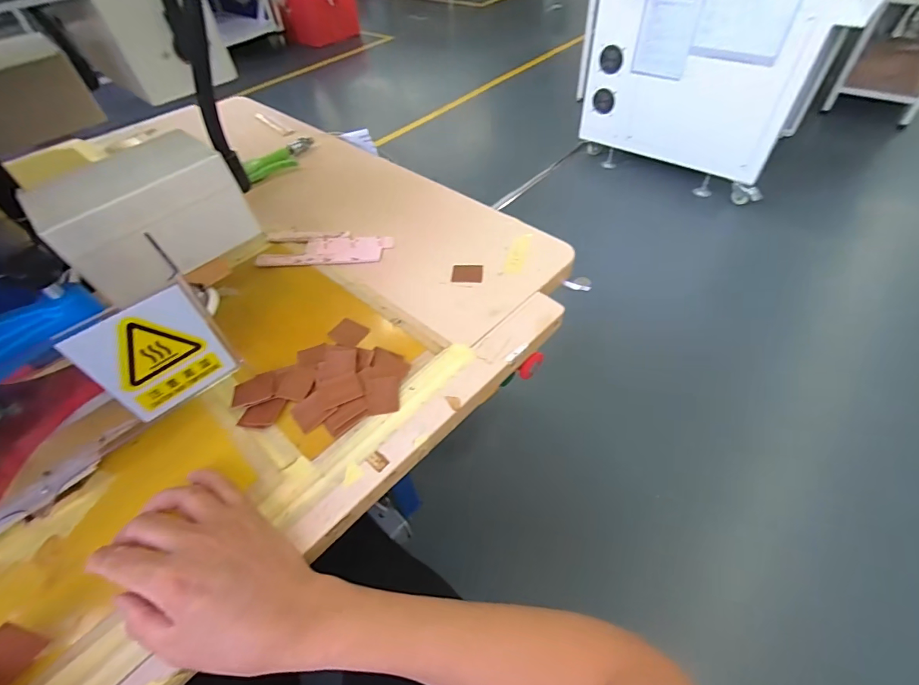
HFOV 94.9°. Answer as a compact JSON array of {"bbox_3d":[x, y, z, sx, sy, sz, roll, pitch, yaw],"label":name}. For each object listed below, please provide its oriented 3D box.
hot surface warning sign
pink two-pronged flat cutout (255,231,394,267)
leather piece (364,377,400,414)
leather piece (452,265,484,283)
[{"bbox_3d":[-0.228,0.012,0.323,0.078,0.098,0.010,-37,57,-26],"label":"hot surface warning sign"},{"bbox_3d":[-0.181,-0.134,0.582,0.171,0.008,0.086,-3,45,-3],"label":"pink two-pronged flat cutout"},{"bbox_3d":[-0.077,0.052,0.421,0.032,0.004,0.040,-7,59,-12],"label":"leather piece"},{"bbox_3d":[0.011,-0.089,0.539,0.039,0.004,0.032,2,50,6],"label":"leather piece"}]

